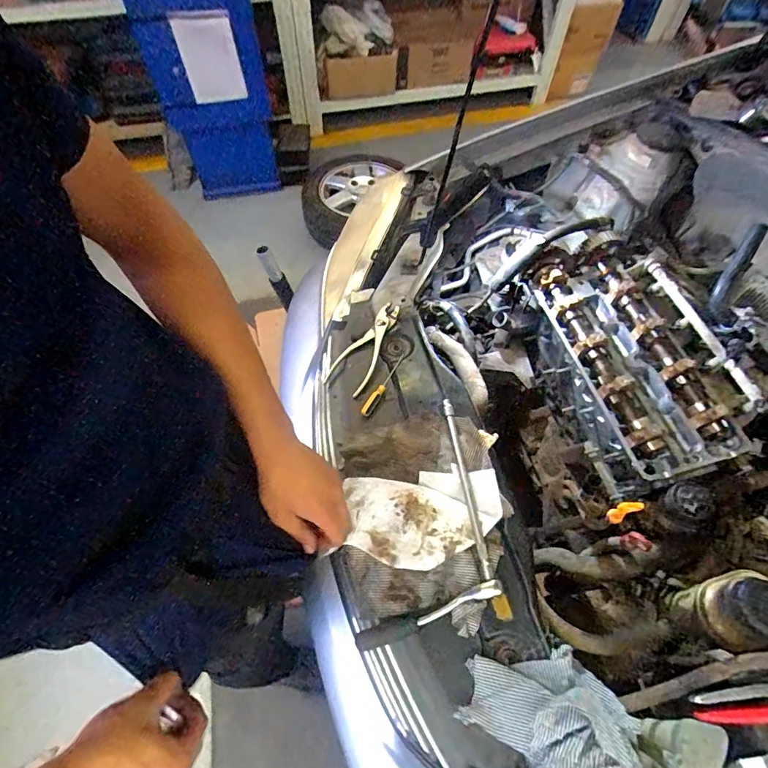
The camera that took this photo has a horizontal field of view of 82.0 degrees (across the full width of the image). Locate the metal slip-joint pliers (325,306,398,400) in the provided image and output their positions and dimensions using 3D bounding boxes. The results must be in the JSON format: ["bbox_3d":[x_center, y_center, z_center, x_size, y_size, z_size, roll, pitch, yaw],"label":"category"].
[{"bbox_3d":[-0.030,-0.067,0.785,0.079,0.027,0.181,30,81,16],"label":"metal slip-joint pliers"}]

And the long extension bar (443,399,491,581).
[{"bbox_3d":[0.116,0.139,0.632,0.014,0.012,0.256,-6,59,-5],"label":"long extension bar"}]

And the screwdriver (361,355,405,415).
[{"bbox_3d":[0.001,0.002,0.758,0.017,0.016,0.132,27,62,14],"label":"screwdriver"}]

